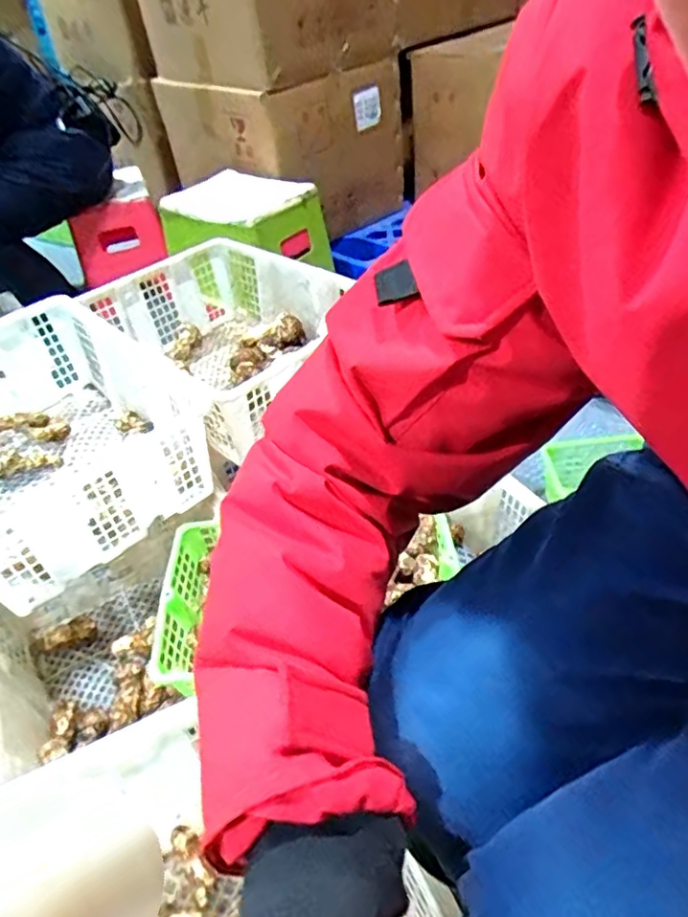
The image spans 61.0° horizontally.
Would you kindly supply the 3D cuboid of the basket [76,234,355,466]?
[{"bbox_3d":[-0.180,-0.204,1.006,0.350,0.160,0.465,-32,47,-25],"label":"basket"}]

